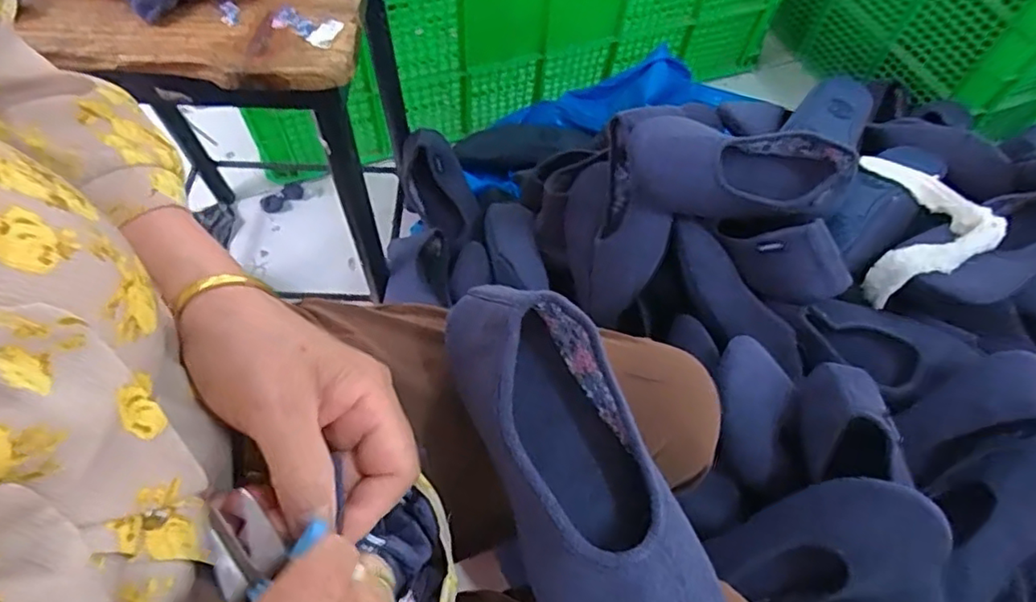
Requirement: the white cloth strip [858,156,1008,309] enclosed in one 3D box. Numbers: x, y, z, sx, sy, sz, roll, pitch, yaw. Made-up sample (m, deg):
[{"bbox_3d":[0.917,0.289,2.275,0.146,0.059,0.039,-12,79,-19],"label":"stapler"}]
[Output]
[{"bbox_3d":[0.449,-0.090,0.674,0.098,0.099,0.179,8,61,2],"label":"white cloth strip"}]

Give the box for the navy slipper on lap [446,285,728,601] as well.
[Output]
[{"bbox_3d":[0.035,0.097,0.326,0.086,0.074,0.243,-22,65,-14],"label":"navy slipper on lap"}]

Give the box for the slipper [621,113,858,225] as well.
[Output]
[{"bbox_3d":[0.229,-0.138,0.639,0.239,0.083,0.102,4,61,0],"label":"slipper"}]

